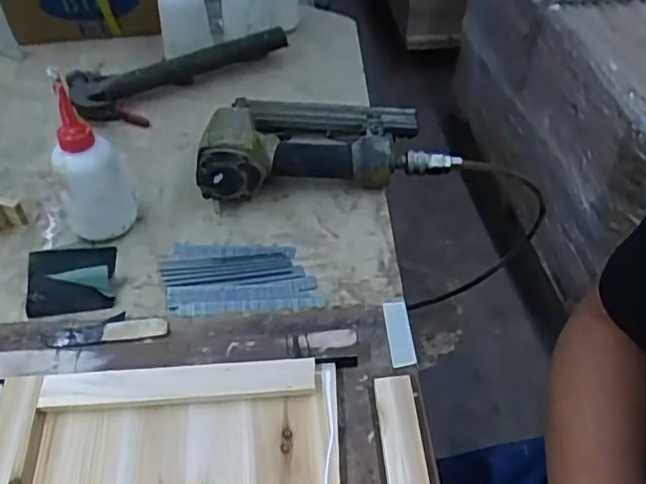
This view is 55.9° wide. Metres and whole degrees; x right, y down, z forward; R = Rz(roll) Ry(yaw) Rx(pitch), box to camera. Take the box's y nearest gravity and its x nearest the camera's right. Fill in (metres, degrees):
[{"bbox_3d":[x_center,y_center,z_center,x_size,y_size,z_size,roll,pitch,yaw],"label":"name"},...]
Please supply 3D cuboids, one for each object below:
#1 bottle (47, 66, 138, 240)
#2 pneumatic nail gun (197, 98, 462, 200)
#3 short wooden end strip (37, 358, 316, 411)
[{"bbox_3d":[-0.213,-0.068,0.548,0.062,0.162,0.056,-16,48,-16],"label":"bottle"},{"bbox_3d":[-0.001,-0.115,0.657,0.250,0.069,0.148,-4,46,-5],"label":"pneumatic nail gun"},{"bbox_3d":[-0.108,0.107,0.457,0.201,0.011,0.027,-3,45,-3],"label":"short wooden end strip"}]

